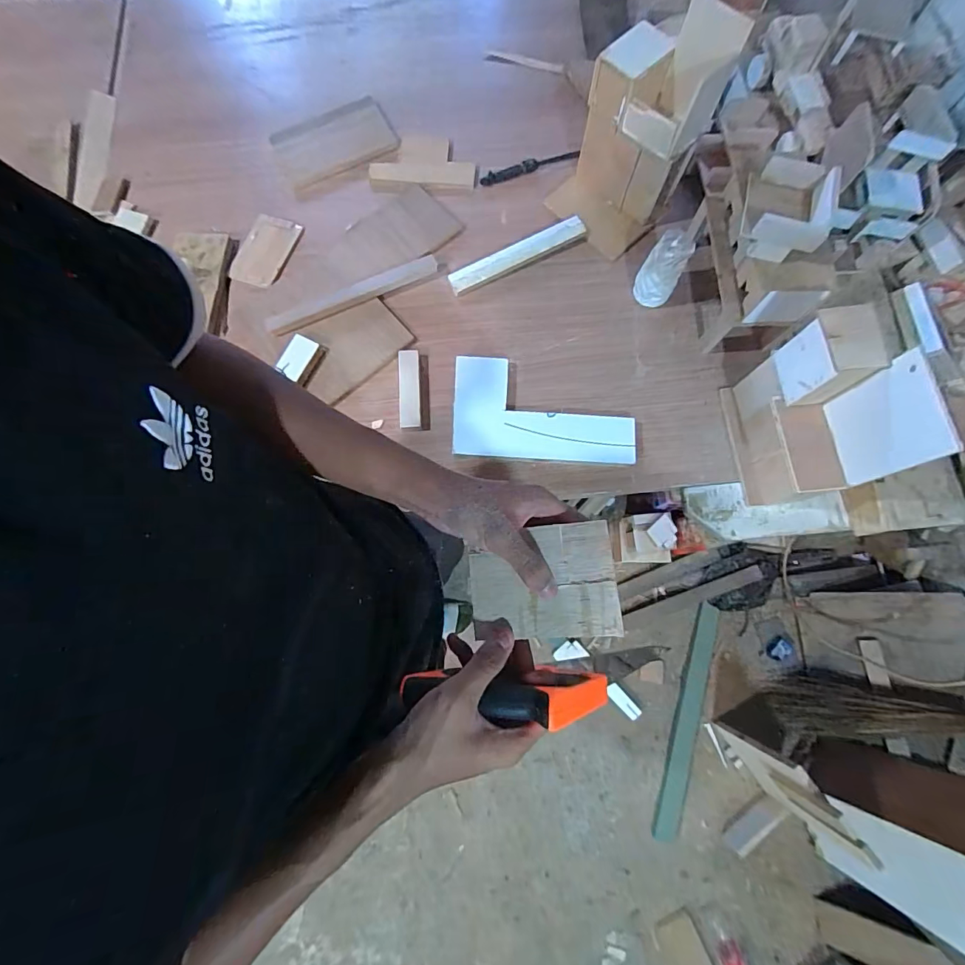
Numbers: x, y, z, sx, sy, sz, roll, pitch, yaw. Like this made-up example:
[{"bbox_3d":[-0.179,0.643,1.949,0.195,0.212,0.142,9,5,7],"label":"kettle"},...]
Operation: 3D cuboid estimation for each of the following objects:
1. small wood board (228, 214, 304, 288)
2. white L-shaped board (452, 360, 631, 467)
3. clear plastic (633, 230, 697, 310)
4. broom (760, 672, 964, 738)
[{"bbox_3d":[-0.397,-0.420,0.830,0.092,0.019,0.143,17,77,4],"label":"small wood board"},{"bbox_3d":[0.099,-0.116,0.742,0.286,0.023,0.166,4,76,0],"label":"white L-shaped board"},{"bbox_3d":[0.302,-0.356,0.758,0.065,0.101,0.076,37,79,8],"label":"clear plastic"},{"bbox_3d":[1.028,0.577,1.123,0.572,0.067,0.148,-13,73,42],"label":"broom"}]

